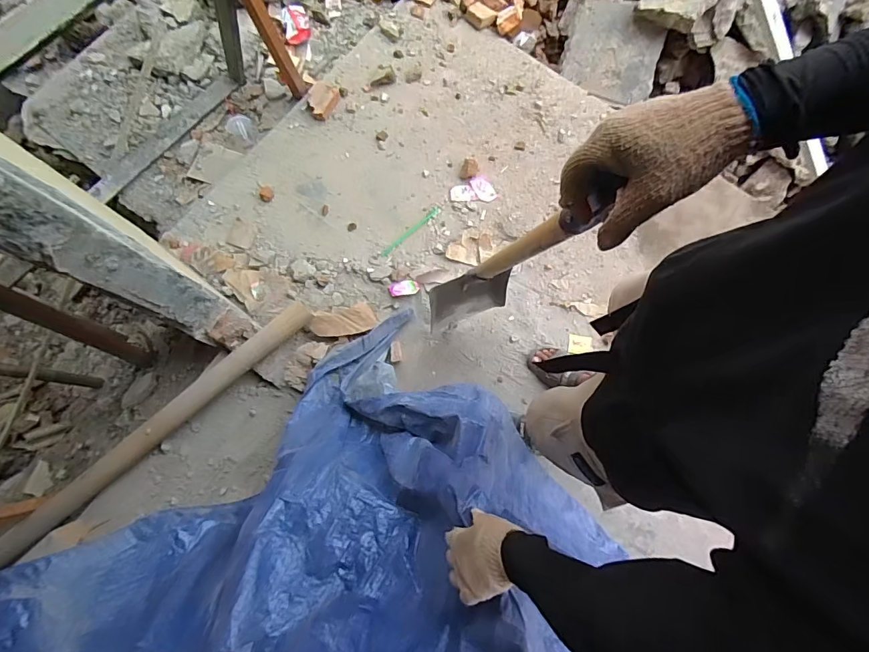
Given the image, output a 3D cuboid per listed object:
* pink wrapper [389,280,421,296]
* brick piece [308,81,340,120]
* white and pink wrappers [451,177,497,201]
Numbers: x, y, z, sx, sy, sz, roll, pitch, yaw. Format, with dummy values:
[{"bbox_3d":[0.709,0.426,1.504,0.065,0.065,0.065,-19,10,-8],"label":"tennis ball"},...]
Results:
[{"bbox_3d":[-0.100,-0.127,1.471,0.097,0.010,0.050,-11,77,-3],"label":"pink wrapper"},{"bbox_3d":[-0.405,-0.832,1.611,0.100,0.049,0.137,21,78,4],"label":"brick piece"},{"bbox_3d":[0.138,-0.484,1.566,0.159,0.006,0.093,1,77,0],"label":"white and pink wrappers"}]

